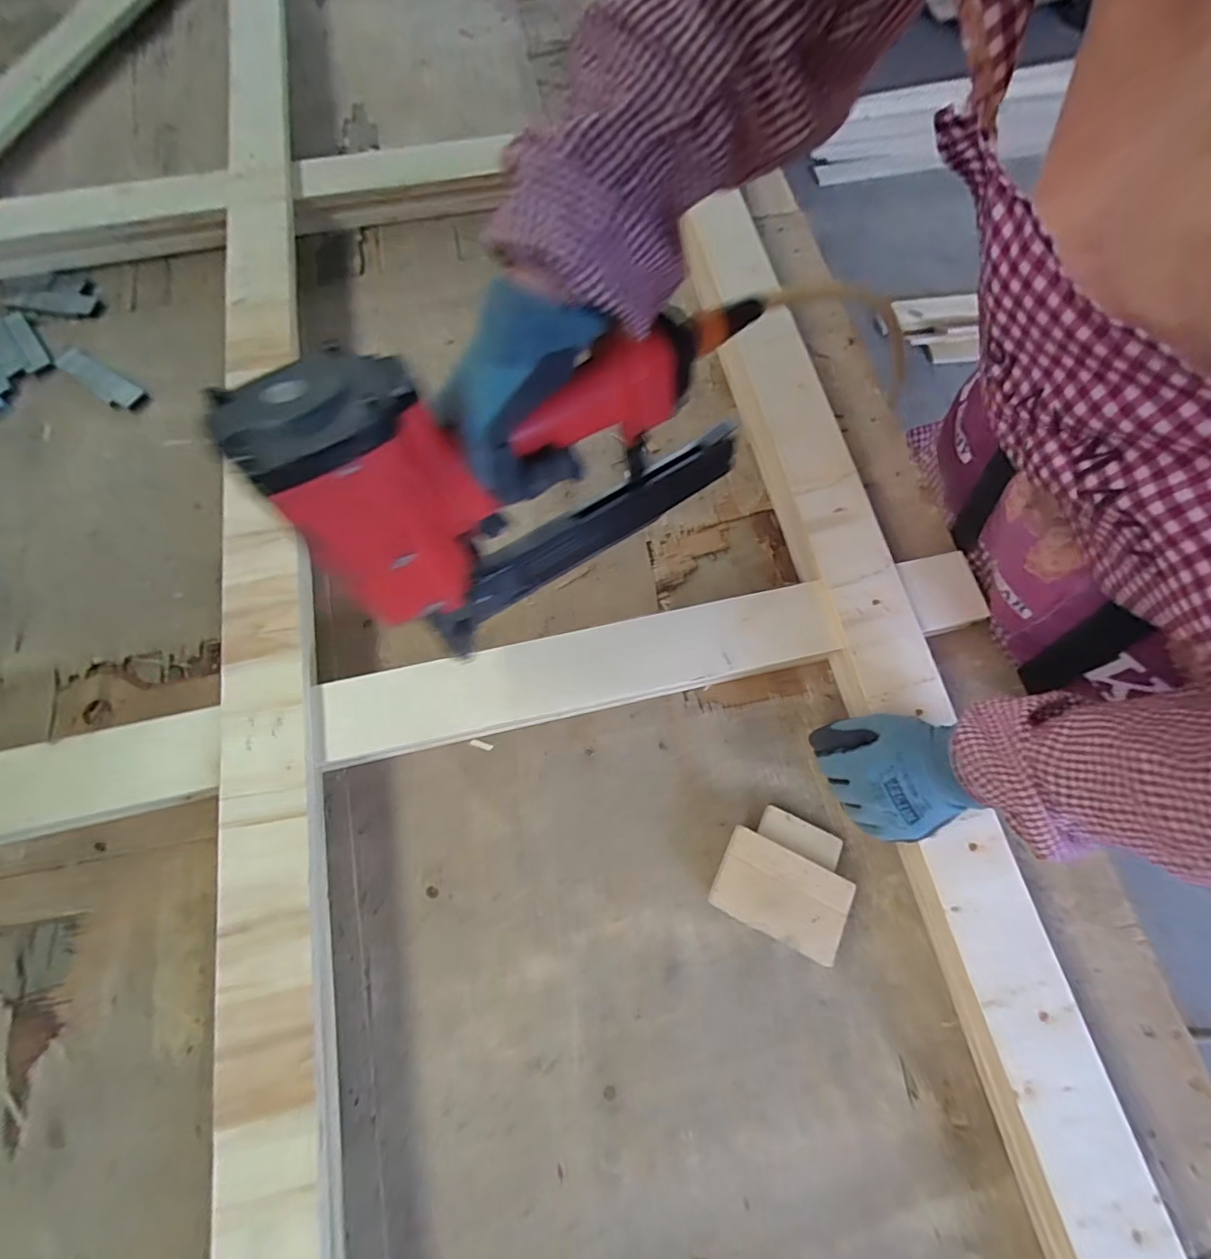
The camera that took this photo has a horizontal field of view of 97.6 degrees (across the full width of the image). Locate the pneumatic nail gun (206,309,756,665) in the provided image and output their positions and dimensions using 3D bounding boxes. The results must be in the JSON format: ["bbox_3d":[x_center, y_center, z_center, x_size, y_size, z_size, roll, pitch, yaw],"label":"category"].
[{"bbox_3d":[-0.037,-0.130,0.356,0.314,0.220,0.092,-36,76,-11],"label":"pneumatic nail gun"}]

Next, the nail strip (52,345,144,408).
[{"bbox_3d":[-0.612,-0.304,0.640,0.127,0.004,0.034,32,75,10],"label":"nail strip"}]

